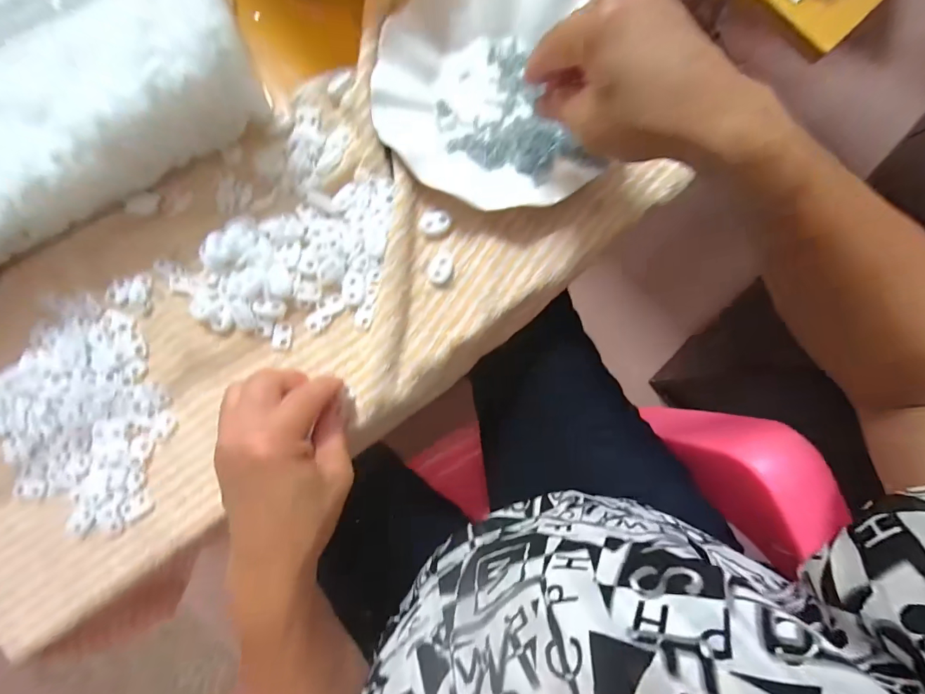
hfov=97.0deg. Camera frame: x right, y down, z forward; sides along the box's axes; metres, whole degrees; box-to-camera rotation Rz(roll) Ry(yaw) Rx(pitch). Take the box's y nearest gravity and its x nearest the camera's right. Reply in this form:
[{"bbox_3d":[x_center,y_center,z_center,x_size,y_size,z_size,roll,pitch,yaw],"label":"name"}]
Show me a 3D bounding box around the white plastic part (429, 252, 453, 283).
[{"bbox_3d":[-0.016,-0.058,0.298,0.015,0.006,0.024,21,86,-4],"label":"white plastic part"}]

